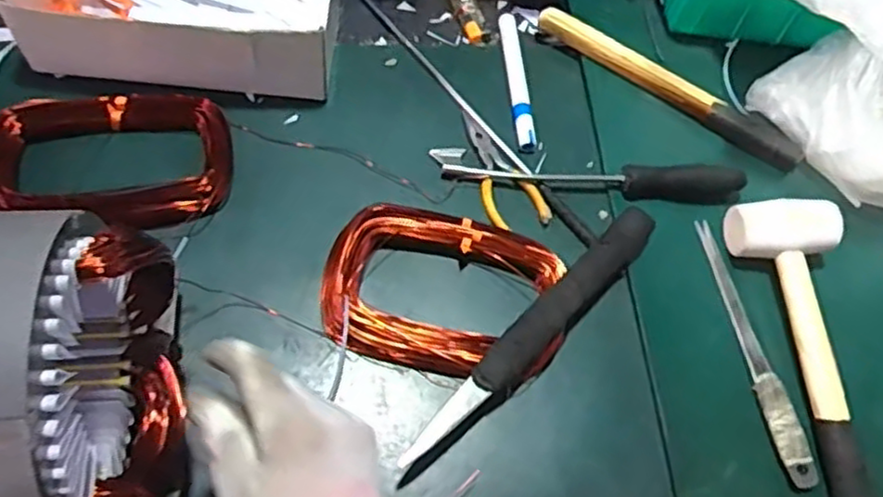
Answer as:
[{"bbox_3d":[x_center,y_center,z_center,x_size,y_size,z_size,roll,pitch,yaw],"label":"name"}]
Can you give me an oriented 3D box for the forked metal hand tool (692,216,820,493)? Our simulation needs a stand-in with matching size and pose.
[{"bbox_3d":[0.233,0.071,0.542,0.022,0.010,0.212,-9,66,-8],"label":"forked metal hand tool"}]

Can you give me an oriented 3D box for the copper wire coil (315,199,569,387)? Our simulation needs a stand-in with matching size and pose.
[{"bbox_3d":[0.002,0.029,0.533,0.175,0.026,0.124,15,65,4],"label":"copper wire coil"}]

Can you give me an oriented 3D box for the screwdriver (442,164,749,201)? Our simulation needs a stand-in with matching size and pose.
[{"bbox_3d":[0.127,-0.057,0.589,0.246,0.022,0.021,2,64,-3],"label":"screwdriver"}]

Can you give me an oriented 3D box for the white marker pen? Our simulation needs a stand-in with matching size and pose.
[{"bbox_3d":[0.066,-0.153,0.632,0.016,0.008,0.153,-2,65,-5],"label":"white marker pen"}]

